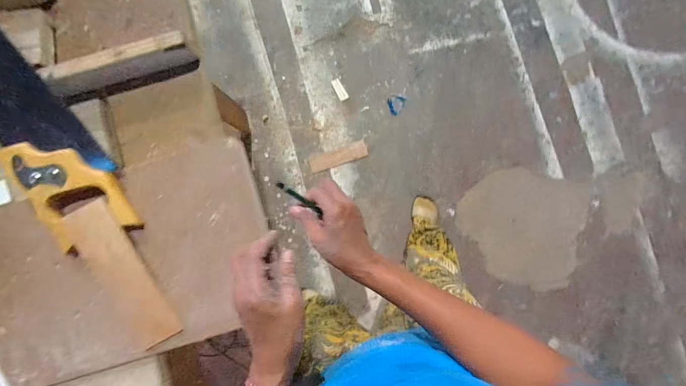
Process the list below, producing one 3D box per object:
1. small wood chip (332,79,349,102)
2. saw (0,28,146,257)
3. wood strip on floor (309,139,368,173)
[{"bbox_3d":[-0.012,-0.369,1.171,0.033,0.004,0.081,-30,90,0],"label":"small wood chip"},{"bbox_3d":[-0.375,-0.113,0.366,0.094,0.038,0.397,-32,90,0],"label":"saw"},{"bbox_3d":[-0.015,-0.130,1.166,0.207,0.012,0.060,-19,90,0],"label":"wood strip on floor"}]

